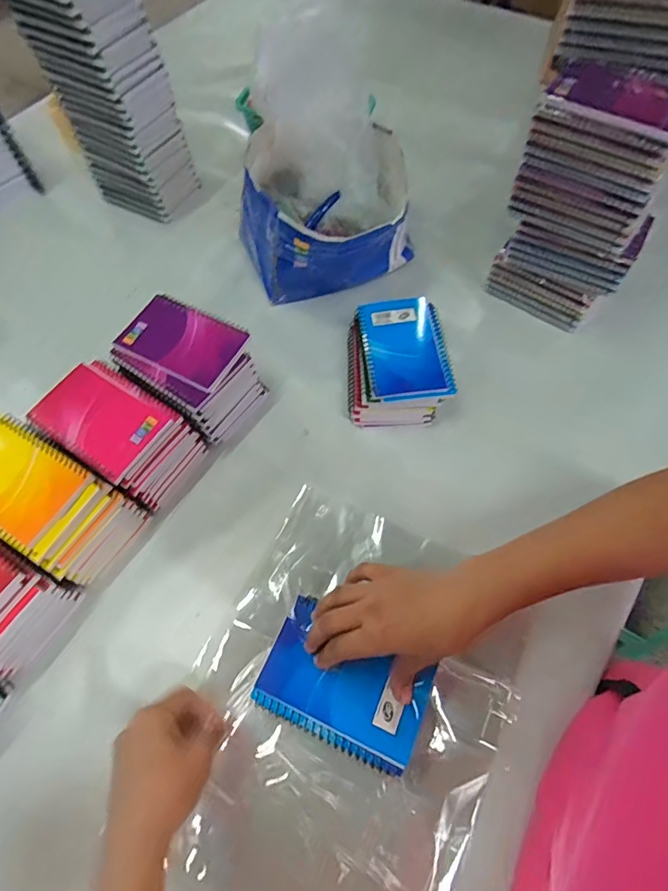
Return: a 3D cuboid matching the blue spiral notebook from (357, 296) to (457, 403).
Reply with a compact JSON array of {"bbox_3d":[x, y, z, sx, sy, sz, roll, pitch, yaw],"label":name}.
[{"bbox_3d":[0.081,-0.112,0.544,0.091,0.013,0.132,-6,63,-2],"label":"blue spiral notebook"}]

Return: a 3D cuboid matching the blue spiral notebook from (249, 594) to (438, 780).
[{"bbox_3d":[0.008,0.194,0.392,0.129,0.014,0.087,22,65,12],"label":"blue spiral notebook"}]

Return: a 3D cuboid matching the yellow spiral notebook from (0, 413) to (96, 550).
[{"bbox_3d":[-0.293,0.028,0.444,0.127,0.014,0.081,29,71,13],"label":"yellow spiral notebook"}]

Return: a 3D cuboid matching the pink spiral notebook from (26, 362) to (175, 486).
[{"bbox_3d":[-0.234,-0.029,0.473,0.131,0.005,0.079,31,67,15],"label":"pink spiral notebook"}]

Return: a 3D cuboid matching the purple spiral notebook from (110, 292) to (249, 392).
[{"bbox_3d":[-0.160,-0.112,0.512,0.128,0.014,0.081,26,66,14],"label":"purple spiral notebook"}]

